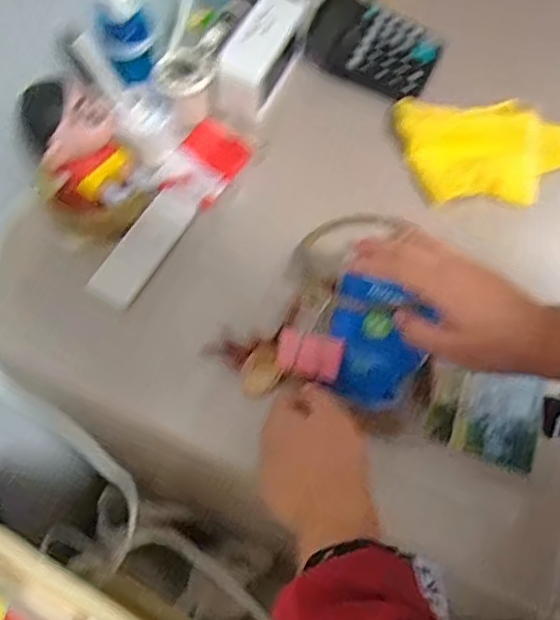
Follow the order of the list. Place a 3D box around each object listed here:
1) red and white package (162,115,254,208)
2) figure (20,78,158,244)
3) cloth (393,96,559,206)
[{"bbox_3d":[-0.072,-0.147,0.571,0.059,0.022,0.096,26,63,10],"label":"red and white package"},{"bbox_3d":[-0.169,-0.130,0.508,0.096,0.125,0.081,-14,64,-11],"label":"figure"},{"bbox_3d":[0.208,-0.165,0.593,0.173,0.020,0.111,4,79,3],"label":"cloth"}]

